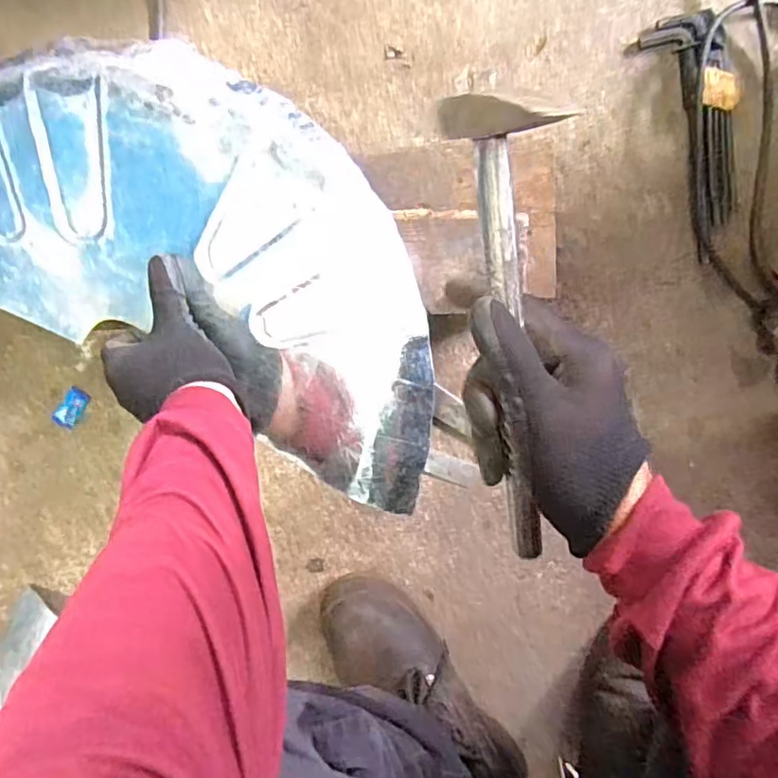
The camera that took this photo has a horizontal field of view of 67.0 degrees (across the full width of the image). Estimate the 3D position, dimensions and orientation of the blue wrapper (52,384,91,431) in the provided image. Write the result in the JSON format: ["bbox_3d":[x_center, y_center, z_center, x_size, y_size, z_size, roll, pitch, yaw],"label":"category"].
[{"bbox_3d":[-0.353,0.021,0.653,0.024,0.009,0.046,32,98,-1],"label":"blue wrapper"}]

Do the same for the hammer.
[{"bbox_3d":[0.067,-0.007,0.312,0.041,0.065,0.271,-9,118,4],"label":"hammer"}]

